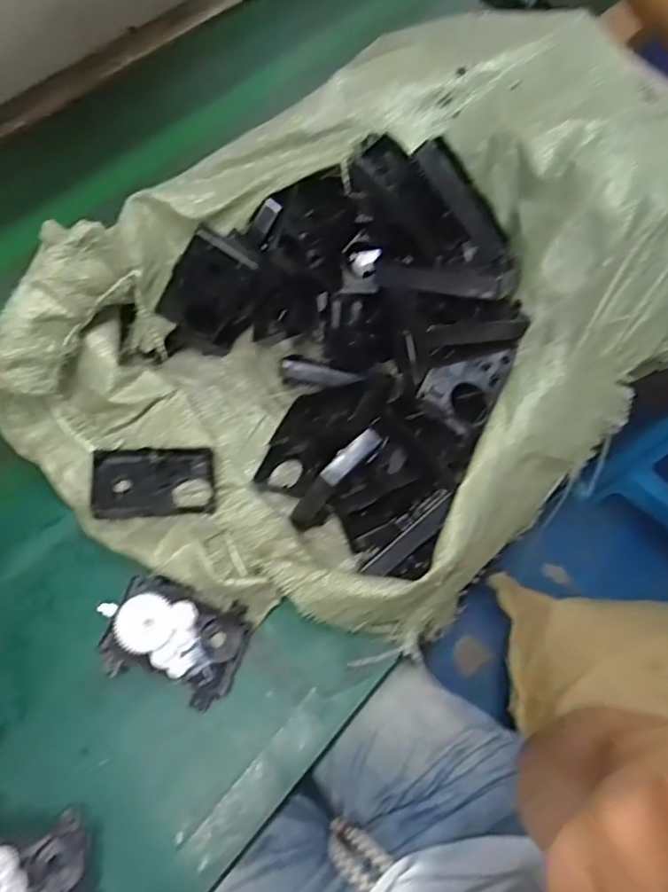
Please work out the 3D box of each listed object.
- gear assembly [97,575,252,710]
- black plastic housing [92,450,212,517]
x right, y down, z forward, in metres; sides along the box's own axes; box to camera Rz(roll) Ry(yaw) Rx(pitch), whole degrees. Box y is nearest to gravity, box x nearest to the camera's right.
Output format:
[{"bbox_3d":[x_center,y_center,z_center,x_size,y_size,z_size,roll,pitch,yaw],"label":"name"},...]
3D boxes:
[{"bbox_3d":[-0.127,0.146,0.454,0.112,0.057,0.079,15,65,6],"label":"gear assembly"},{"bbox_3d":[-0.153,0.032,0.505,0.097,0.027,0.059,-6,64,-4],"label":"black plastic housing"}]

